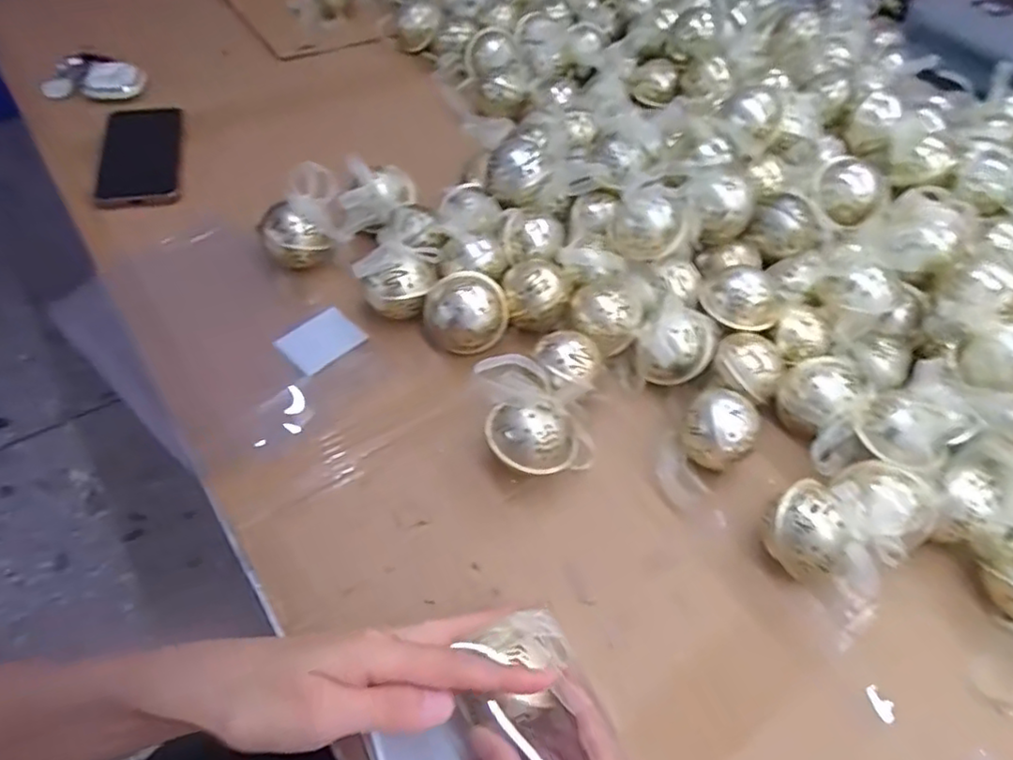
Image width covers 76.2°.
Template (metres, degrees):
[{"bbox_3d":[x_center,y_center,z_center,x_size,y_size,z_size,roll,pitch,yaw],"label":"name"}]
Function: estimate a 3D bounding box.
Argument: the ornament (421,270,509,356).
[{"bbox_3d":[-0.031,-0.049,0.494,0.056,0.053,0.054,2,53,-3],"label":"ornament"}]

